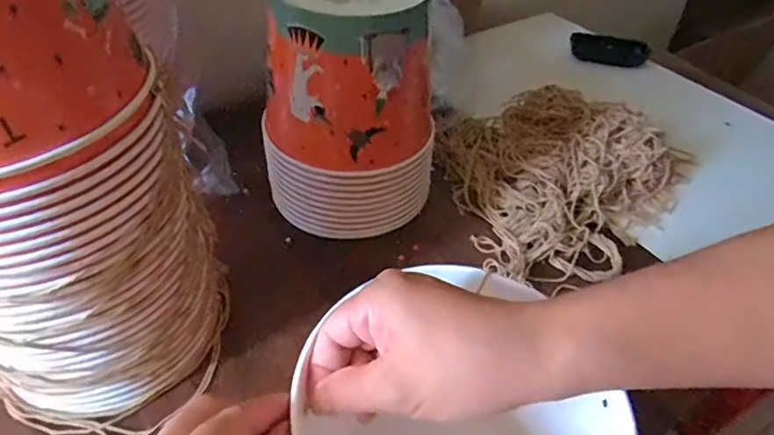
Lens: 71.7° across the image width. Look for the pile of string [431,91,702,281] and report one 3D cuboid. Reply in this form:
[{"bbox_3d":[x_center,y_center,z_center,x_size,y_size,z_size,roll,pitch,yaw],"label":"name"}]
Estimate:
[{"bbox_3d":[0.168,-0.057,0.567,0.242,0.059,0.305,31,51,26],"label":"pile of string"}]

